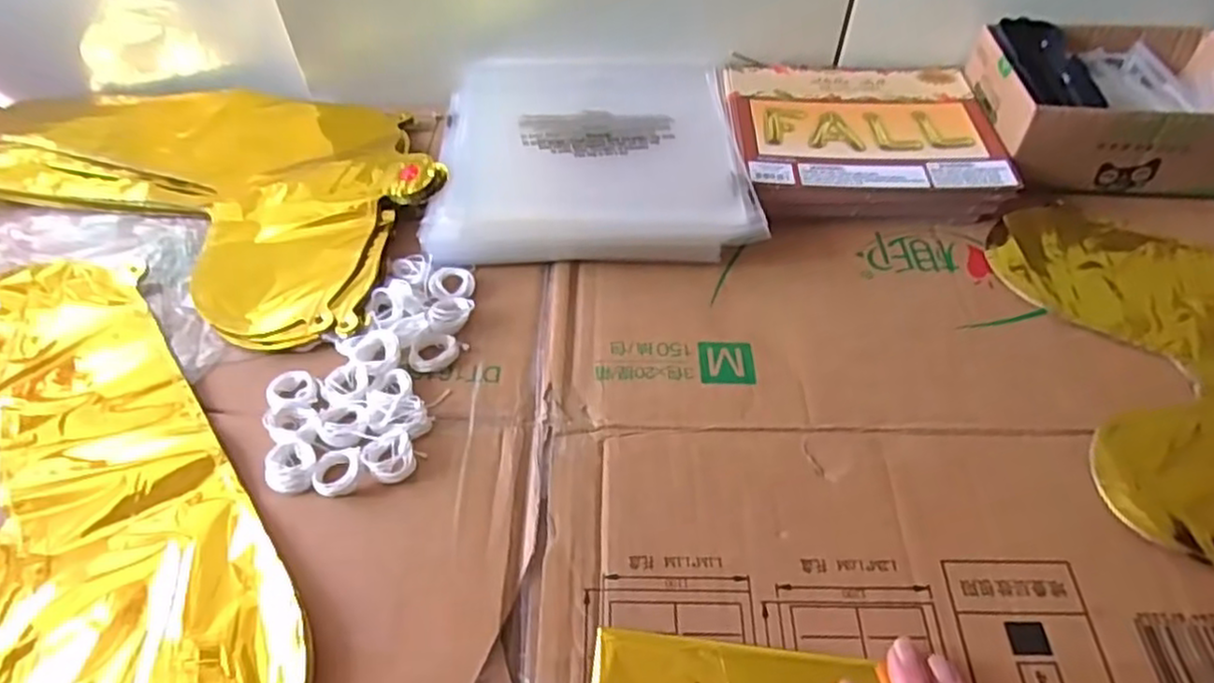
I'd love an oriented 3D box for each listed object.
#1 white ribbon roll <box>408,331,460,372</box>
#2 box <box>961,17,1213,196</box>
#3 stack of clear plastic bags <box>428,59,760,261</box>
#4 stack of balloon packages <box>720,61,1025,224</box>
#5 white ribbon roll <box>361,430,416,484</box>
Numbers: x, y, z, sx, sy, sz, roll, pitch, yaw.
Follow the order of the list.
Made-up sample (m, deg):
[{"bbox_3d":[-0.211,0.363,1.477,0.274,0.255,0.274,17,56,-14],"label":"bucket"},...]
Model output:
[{"bbox_3d":[-0.106,0.005,0.445,0.029,0.008,0.026,-10,52,-8],"label":"white ribbon roll"},{"bbox_3d":[0.381,-0.182,0.556,0.179,0.066,0.137,3,51,2],"label":"box"},{"bbox_3d":[-0.015,-0.148,0.555,0.225,0.035,0.239,-2,51,-2],"label":"stack of clear plastic bags"},{"bbox_3d":[0.196,-0.162,0.568,0.193,0.031,0.177,-2,51,-2],"label":"stack of balloon packages"},{"bbox_3d":[-0.119,0.064,0.396,0.026,0.011,0.027,0,51,0],"label":"white ribbon roll"}]

